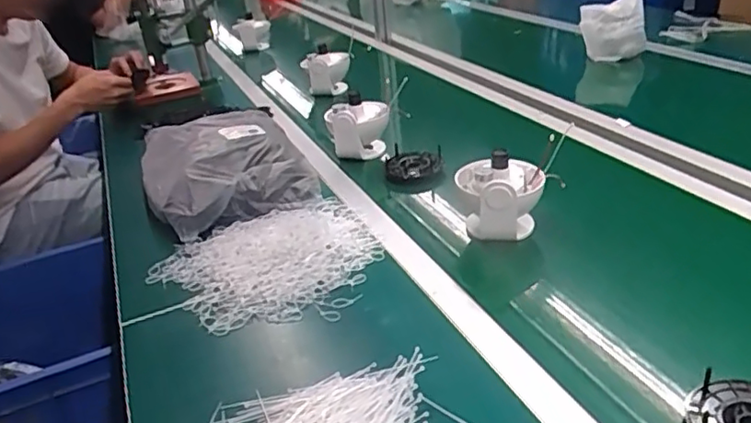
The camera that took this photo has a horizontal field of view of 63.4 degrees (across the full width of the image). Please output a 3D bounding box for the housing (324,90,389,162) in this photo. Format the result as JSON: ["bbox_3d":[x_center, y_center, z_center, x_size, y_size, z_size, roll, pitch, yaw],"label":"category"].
[{"bbox_3d":[-0.033,-0.165,1.141,0.097,0.096,0.072,9,32,28],"label":"housing"}]

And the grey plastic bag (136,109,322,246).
[{"bbox_3d":[-0.266,-0.085,1.043,0.256,0.081,0.352,-16,29,-16],"label":"grey plastic bag"}]

